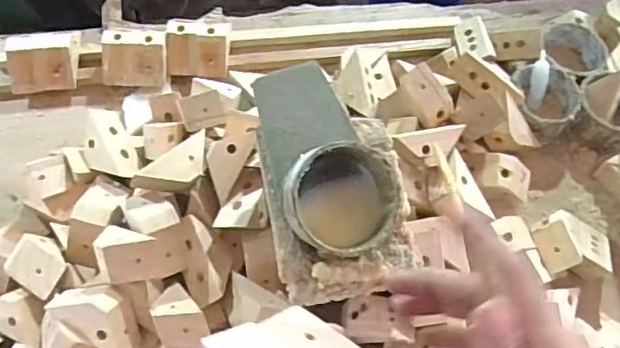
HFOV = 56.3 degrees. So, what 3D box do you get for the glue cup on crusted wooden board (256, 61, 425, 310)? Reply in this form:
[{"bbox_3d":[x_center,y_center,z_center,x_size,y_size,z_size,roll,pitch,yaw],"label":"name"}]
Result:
[{"bbox_3d":[0.024,0.007,0.476,0.116,0.103,0.167,-8,63,-7],"label":"glue cup on crusted wooden board"}]

